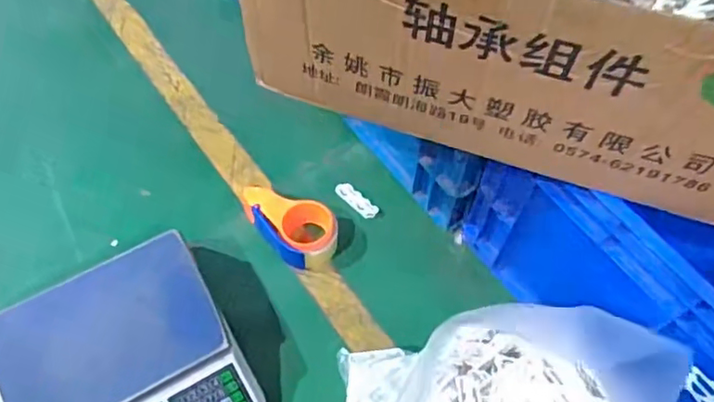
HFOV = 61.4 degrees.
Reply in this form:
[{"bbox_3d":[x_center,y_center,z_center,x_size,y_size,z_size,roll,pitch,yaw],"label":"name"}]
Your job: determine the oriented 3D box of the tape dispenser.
[{"bbox_3d":[-0.103,0.029,0.938,0.099,0.066,0.164,-38,68,-19],"label":"tape dispenser"}]

